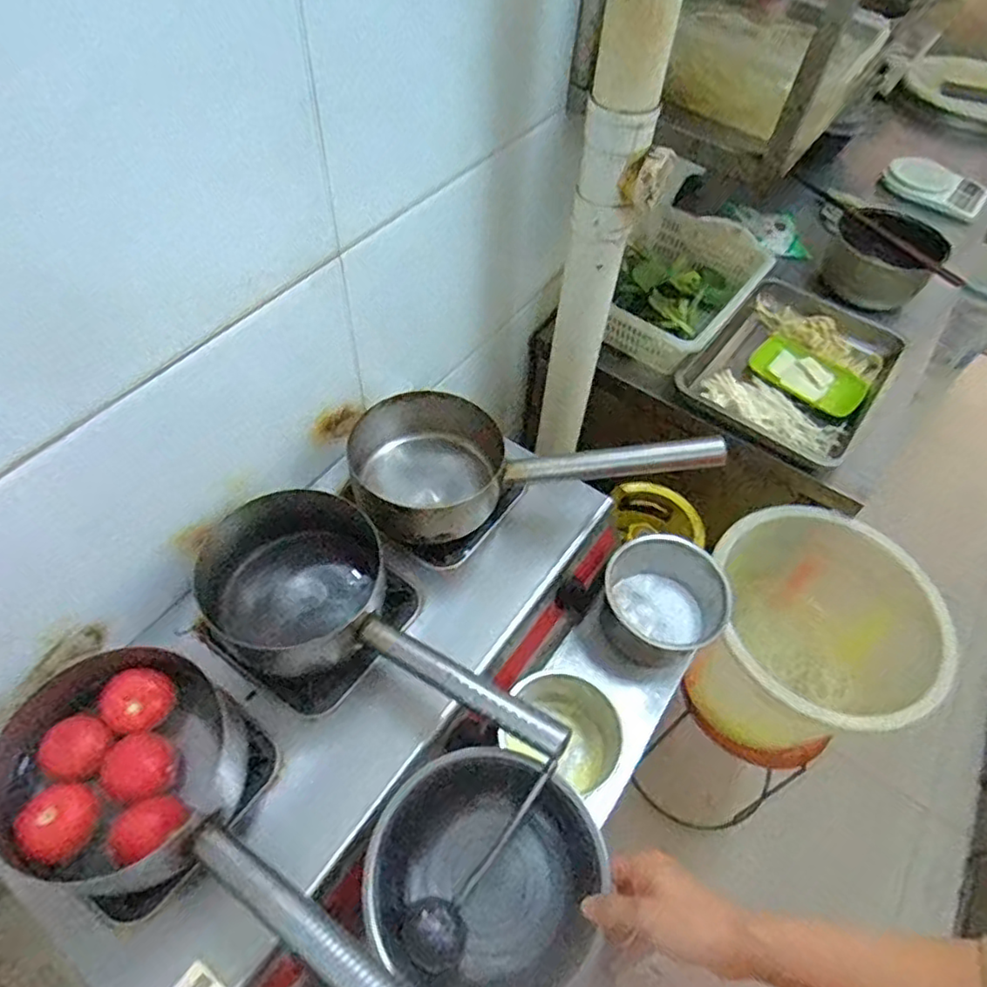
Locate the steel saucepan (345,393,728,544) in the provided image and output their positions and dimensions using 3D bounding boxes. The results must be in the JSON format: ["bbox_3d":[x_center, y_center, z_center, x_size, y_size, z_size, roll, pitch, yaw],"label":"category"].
[{"bbox_3d":[0.042,-0.022,0.738,0.410,0.103,0.180,2,53,14],"label":"steel saucepan"}]

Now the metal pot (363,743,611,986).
[{"bbox_3d":[-0.011,0.340,0.573,0.195,0.099,0.200,2,54,-2],"label":"metal pot"}]

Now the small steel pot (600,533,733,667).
[{"bbox_3d":[0.210,0.138,0.833,0.147,0.100,0.142,2,54,-2],"label":"small steel pot"}]

